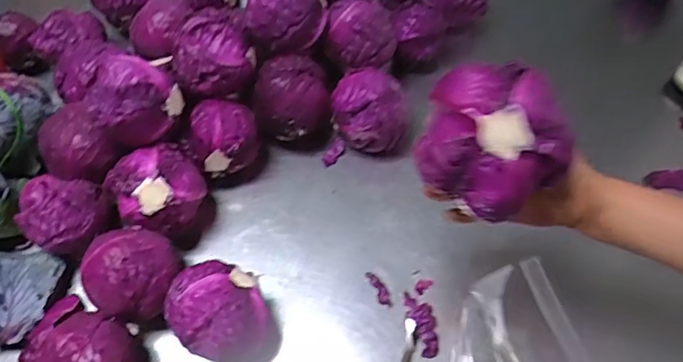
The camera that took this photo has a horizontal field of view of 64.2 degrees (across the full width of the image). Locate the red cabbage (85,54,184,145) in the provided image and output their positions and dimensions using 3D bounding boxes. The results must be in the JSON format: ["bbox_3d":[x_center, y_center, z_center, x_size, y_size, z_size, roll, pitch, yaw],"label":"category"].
[{"bbox_3d":[-0.268,-0.099,0.718,0.104,0.094,0.088,-3,58,1],"label":"red cabbage"}]

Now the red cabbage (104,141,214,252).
[{"bbox_3d":[-0.238,0.027,0.746,0.115,0.128,0.101,-30,61,-16],"label":"red cabbage"}]

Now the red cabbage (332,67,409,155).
[{"bbox_3d":[0.046,-0.103,0.817,0.110,0.109,0.092,3,58,4],"label":"red cabbage"}]

